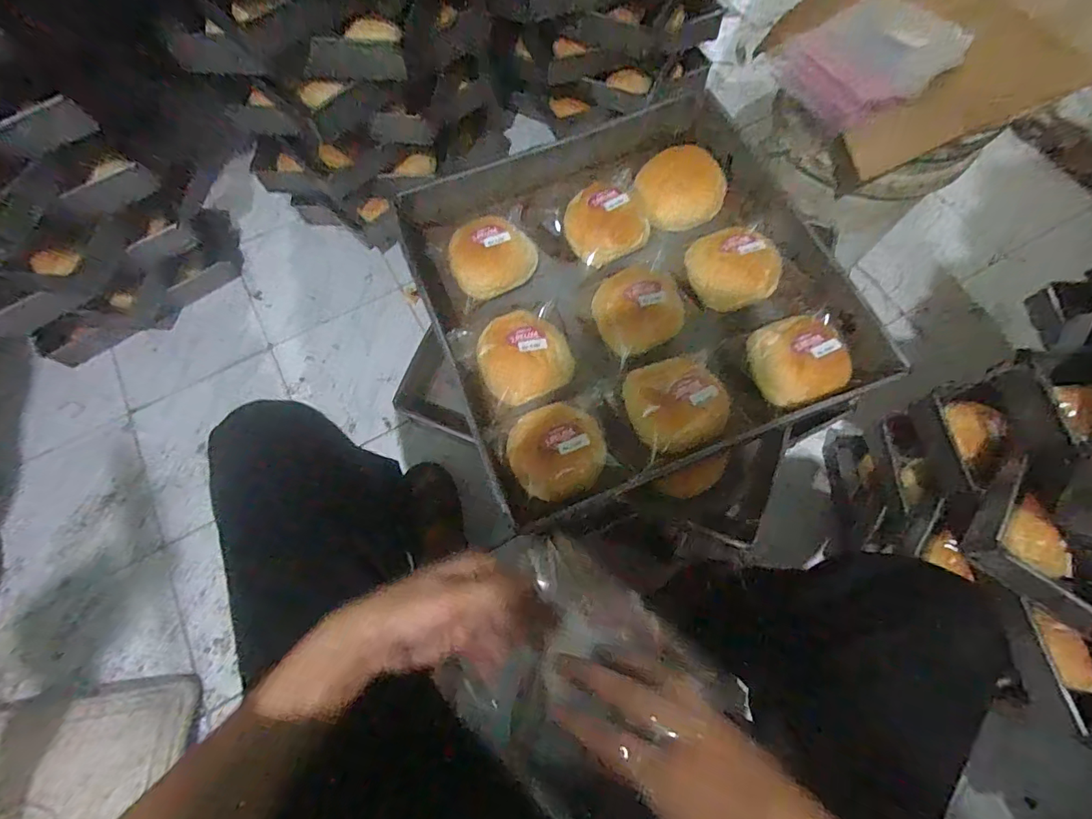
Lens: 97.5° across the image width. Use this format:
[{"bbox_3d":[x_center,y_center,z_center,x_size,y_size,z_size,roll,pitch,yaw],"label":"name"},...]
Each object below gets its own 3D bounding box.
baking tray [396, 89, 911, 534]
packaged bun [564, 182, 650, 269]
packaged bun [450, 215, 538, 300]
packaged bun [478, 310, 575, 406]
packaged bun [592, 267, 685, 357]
[{"bbox_3d":[0.088,-0.135,0.534,0.431,0.056,0.446,-21,70,-6],"label":"baking tray"},{"bbox_3d":[0.067,-0.218,0.560,0.085,0.050,0.083,0,69,1],"label":"packaged bun"},{"bbox_3d":[-0.063,-0.178,0.544,0.095,0.040,0.081,-30,72,-10],"label":"packaged bun"},{"bbox_3d":[-0.025,-0.059,0.510,0.091,0.040,0.092,0,69,1],"label":"packaged bun"},{"bbox_3d":[0.098,-0.109,0.519,0.091,0.045,0.087,0,69,1],"label":"packaged bun"}]

